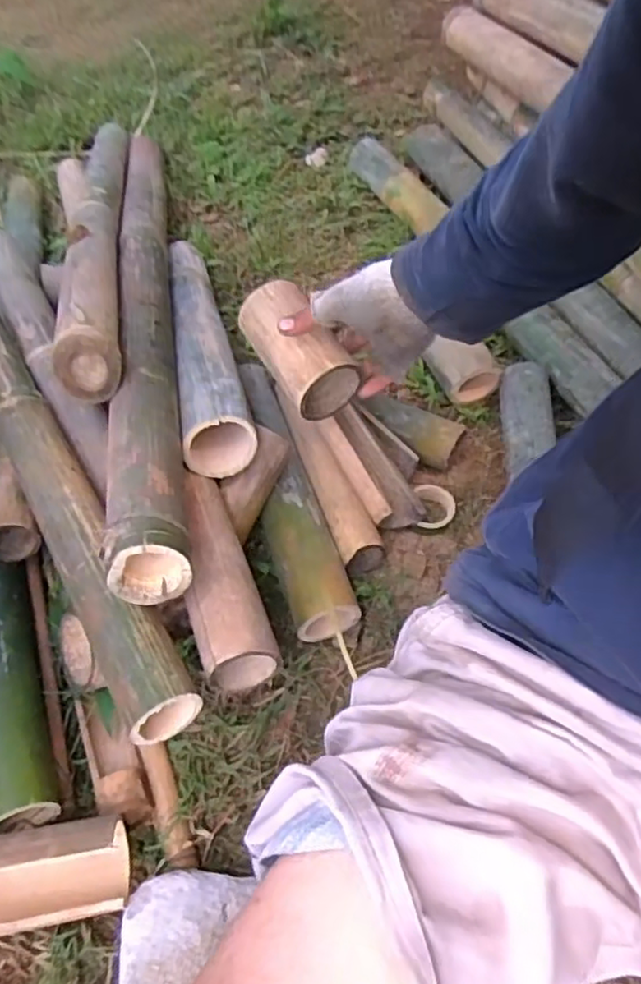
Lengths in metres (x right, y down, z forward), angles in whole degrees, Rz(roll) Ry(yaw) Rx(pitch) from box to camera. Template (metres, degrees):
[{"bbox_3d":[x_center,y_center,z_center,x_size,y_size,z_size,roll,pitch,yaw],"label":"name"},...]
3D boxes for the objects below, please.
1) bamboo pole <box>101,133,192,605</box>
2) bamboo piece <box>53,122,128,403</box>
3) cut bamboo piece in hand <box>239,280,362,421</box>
[{"bbox_3d":[-0.244,-0.311,0.926,0.063,0.071,1.147,-12,42,-4],"label":"bamboo pole"},{"bbox_3d":[-0.333,-0.427,1.020,0.070,0.062,1.008,-14,40,-5],"label":"bamboo piece"},{"bbox_3d":[-0.023,-0.145,0.686,0.068,0.085,0.126,-29,58,-16],"label":"cut bamboo piece in hand"}]

